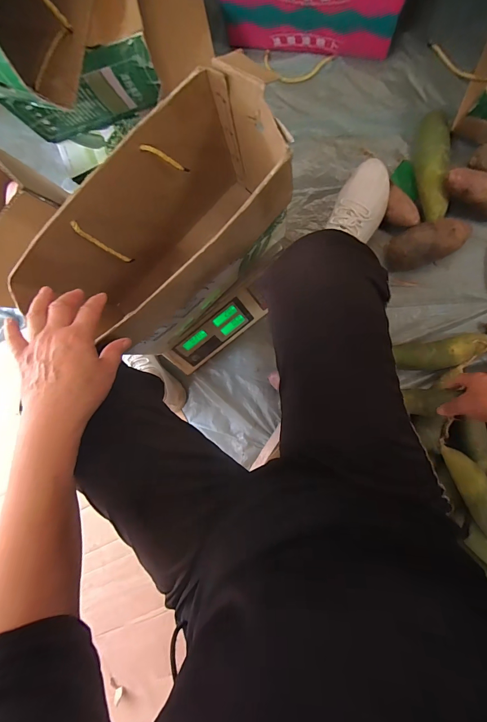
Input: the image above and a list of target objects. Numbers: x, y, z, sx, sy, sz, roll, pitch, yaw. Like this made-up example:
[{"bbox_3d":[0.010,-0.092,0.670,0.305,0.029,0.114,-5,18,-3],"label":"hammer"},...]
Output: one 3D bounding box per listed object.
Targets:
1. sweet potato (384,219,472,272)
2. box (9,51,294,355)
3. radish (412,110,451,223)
[{"bbox_3d":[0.361,-0.232,0.623,0.145,0.071,0.080,-22,90,10],"label":"sweet potato"},{"bbox_3d":[-0.094,-0.181,0.498,0.379,0.252,0.169,-41,87,9],"label":"box"},{"bbox_3d":[0.371,-0.380,0.619,0.056,0.070,0.202,-1,94,9],"label":"radish"}]

